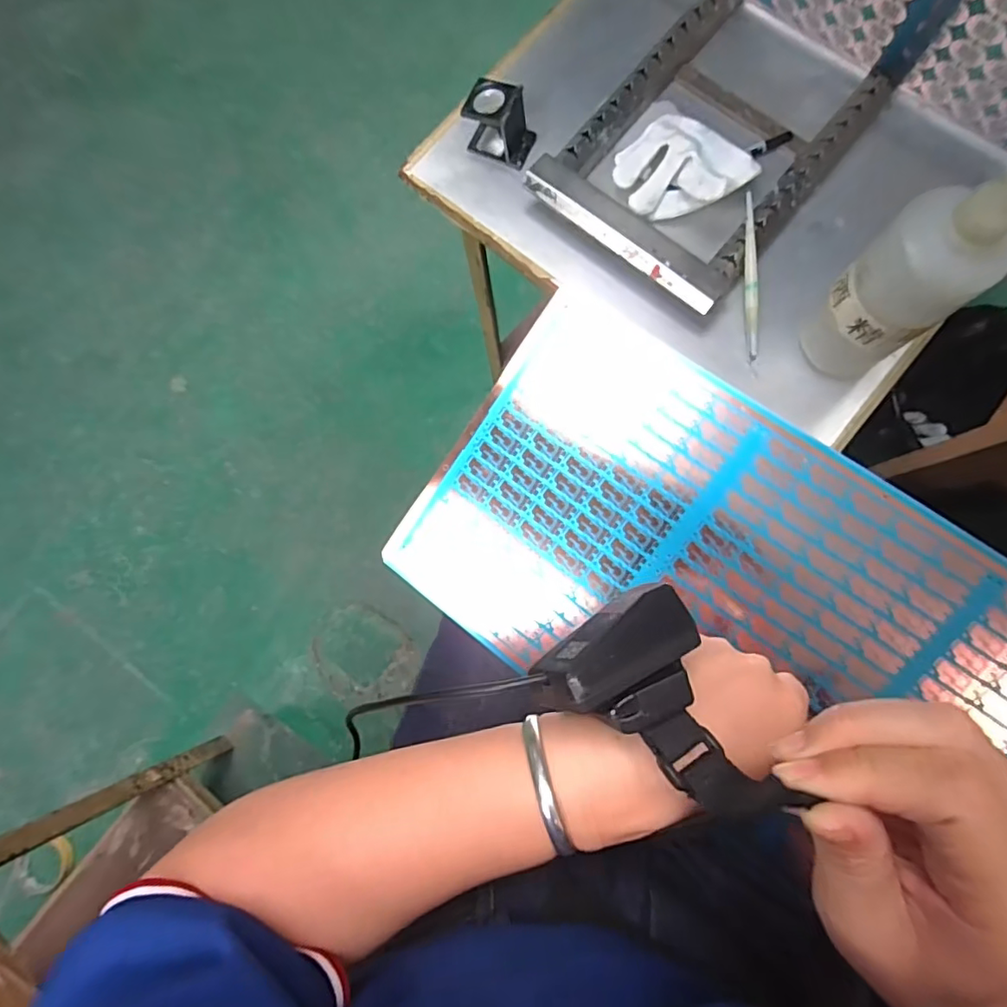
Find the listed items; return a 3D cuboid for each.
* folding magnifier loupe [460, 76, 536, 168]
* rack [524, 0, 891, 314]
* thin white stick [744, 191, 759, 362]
[{"bbox_3d":[-0.003,-0.344,0.498,0.059,0.050,0.041,20,83,6],"label":"folding magnifier loupe"},{"bbox_3d":[0.179,-0.317,0.493,0.190,0.034,0.268,40,86,8],"label":"rack"},{"bbox_3d":[0.208,-0.190,0.465,0.009,0.010,0.134,-4,96,1],"label":"thin white stick"}]

